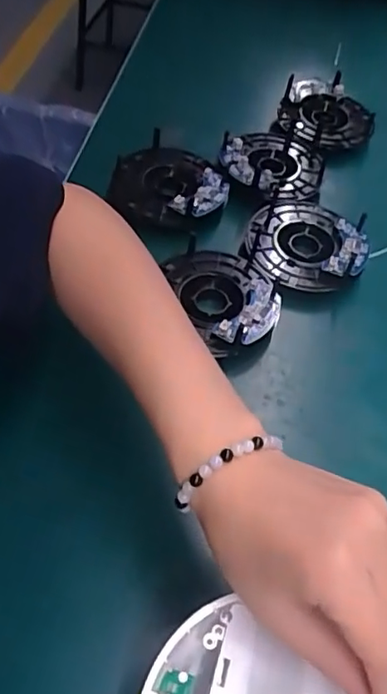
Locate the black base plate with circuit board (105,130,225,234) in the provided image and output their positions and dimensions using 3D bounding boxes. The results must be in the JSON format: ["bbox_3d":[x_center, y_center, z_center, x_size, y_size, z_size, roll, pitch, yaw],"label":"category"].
[{"bbox_3d":[-0.025,-0.146,0.507,0.101,0.021,0.099,2,55,-3],"label":"black base plate with circuit board"}]

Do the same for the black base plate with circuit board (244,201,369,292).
[{"bbox_3d":[0.097,-0.089,0.489,0.099,0.028,0.098,2,55,-3],"label":"black base plate with circuit board"}]

